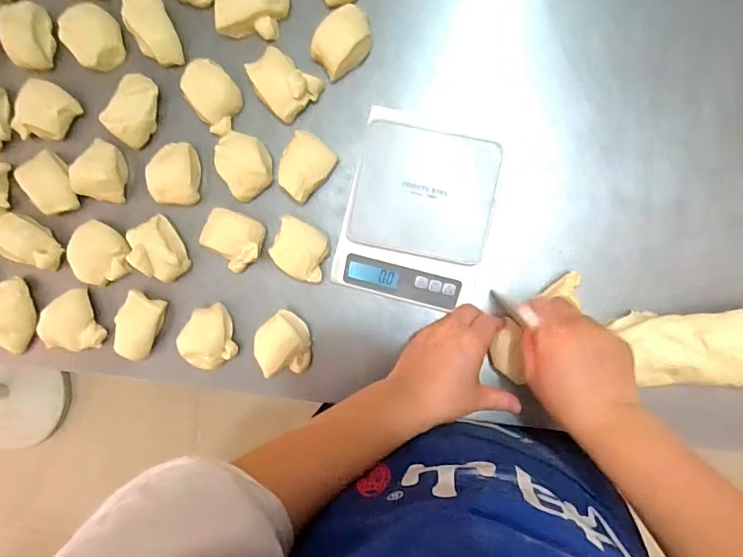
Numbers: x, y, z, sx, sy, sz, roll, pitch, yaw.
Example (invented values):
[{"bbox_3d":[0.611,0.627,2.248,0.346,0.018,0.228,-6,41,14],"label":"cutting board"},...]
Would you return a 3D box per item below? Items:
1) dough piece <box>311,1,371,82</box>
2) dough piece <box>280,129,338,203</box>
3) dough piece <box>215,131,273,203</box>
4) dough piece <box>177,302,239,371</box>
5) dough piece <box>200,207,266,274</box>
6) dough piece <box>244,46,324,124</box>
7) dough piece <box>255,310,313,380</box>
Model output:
[{"bbox_3d":[-0.029,-0.244,0.497,0.065,0.029,0.050,-41,89,6],"label":"dough piece"},{"bbox_3d":[-0.071,-0.117,0.502,0.048,0.031,0.062,38,95,2],"label":"dough piece"},{"bbox_3d":[-0.135,-0.121,0.511,0.052,0.030,0.065,-30,90,6],"label":"dough piece"},{"bbox_3d":[-0.181,0.065,0.526,0.059,0.036,0.065,-13,92,6],"label":"dough piece"},{"bbox_3d":[-0.149,-0.040,0.507,0.062,0.041,0.059,20,95,4],"label":"dough piece"},{"bbox_3d":[-0.093,-0.206,0.500,0.057,0.027,0.068,-42,89,6],"label":"dough piece"},{"bbox_3d":[-0.095,0.069,0.518,0.057,0.048,0.066,-2,93,5],"label":"dough piece"}]

